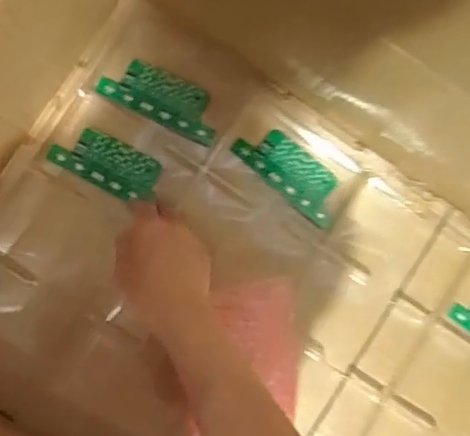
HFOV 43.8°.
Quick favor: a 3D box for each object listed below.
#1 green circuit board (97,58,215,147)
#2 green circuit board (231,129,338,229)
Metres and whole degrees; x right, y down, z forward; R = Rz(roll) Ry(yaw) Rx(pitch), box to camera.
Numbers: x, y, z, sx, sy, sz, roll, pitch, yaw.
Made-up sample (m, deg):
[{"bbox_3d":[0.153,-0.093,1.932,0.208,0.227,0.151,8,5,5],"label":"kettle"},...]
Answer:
[{"bbox_3d":[-0.077,-0.131,0.632,0.134,0.018,0.053,27,85,-4],"label":"green circuit board"},{"bbox_3d":[0.066,-0.052,0.653,0.134,0.012,0.058,42,84,-3],"label":"green circuit board"}]

